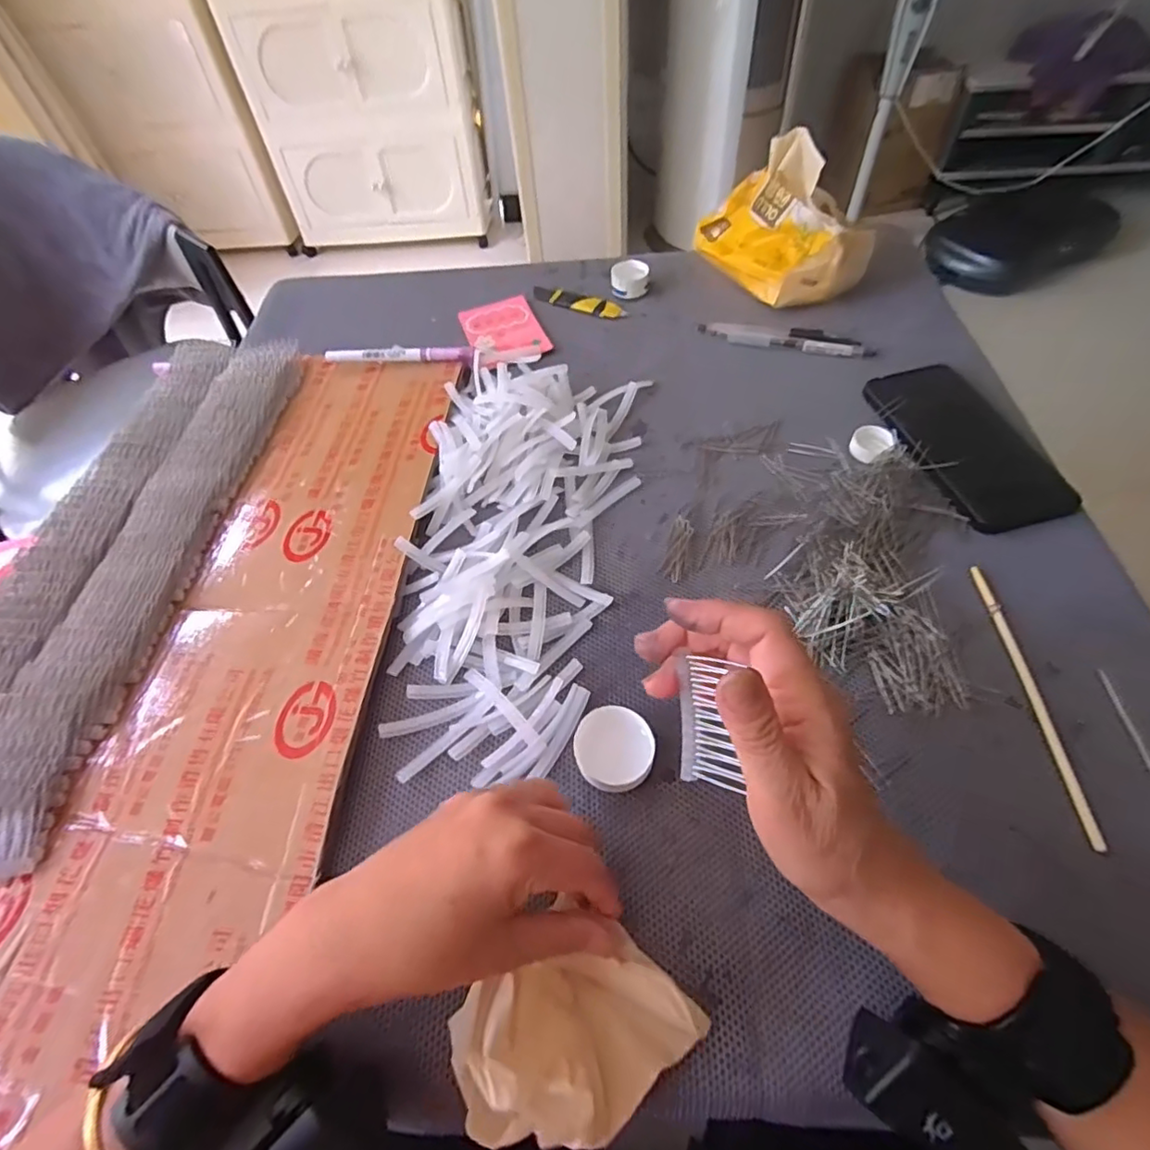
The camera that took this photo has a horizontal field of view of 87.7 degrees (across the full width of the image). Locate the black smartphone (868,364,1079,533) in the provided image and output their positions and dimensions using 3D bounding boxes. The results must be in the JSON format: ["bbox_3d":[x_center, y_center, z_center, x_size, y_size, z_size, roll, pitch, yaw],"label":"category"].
[{"bbox_3d":[0.287,-0.103,0.448,0.077,0.016,0.164,-20,56,0],"label":"black smartphone"}]

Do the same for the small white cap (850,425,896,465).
[{"bbox_3d":[0.226,-0.099,0.456,0.029,0.015,0.030,-1,55,1],"label":"small white cap"}]

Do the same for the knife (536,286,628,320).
[{"bbox_3d":[0.003,-0.277,0.603,0.104,0.005,0.025,25,59,17],"label":"knife"}]

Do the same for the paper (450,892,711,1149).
[{"bbox_3d":[-0.004,0.190,0.248,0.092,0.048,0.074,-35,61,-21],"label":"paper"}]

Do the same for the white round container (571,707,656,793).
[{"bbox_3d":[0.021,0.098,0.331,0.042,0.021,0.043,-1,55,1],"label":"white round container"}]

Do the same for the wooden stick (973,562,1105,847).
[{"bbox_3d":[0.262,0.066,0.343,0.010,0.005,0.168,0,55,1],"label":"wooden stick"}]

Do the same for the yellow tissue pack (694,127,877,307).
[{"bbox_3d":[0.200,-0.344,0.570,0.106,0.109,0.158,-21,57,-13],"label":"yellow tissue pack"}]

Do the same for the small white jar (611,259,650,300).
[{"bbox_3d":[0.056,-0.302,0.608,0.037,0.018,0.036,-1,55,1],"label":"small white jar"}]

